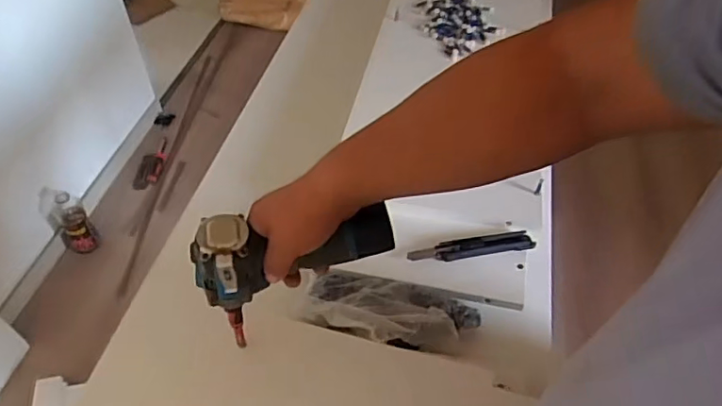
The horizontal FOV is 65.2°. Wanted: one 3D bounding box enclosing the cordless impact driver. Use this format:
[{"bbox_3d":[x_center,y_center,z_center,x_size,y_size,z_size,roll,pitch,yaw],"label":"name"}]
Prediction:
[{"bbox_3d":[-0.068,0.066,0.595,0.196,0.128,0.065,-9,49,-9],"label":"cordless impact driver"}]

